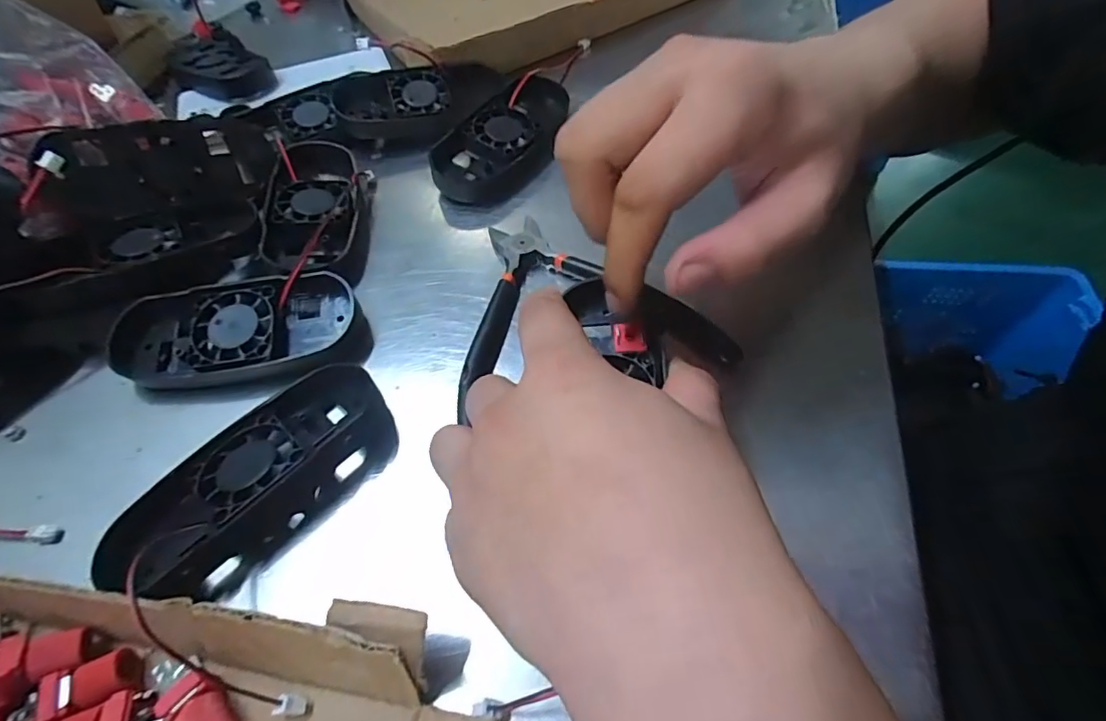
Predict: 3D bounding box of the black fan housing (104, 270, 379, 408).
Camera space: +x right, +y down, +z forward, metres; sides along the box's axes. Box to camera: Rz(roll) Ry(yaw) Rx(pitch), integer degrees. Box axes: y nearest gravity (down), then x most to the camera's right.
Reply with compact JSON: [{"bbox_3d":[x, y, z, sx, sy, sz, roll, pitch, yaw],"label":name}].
[{"bbox_3d":[-0.154,-0.011,0.260,0.117,0.026,0.054,-13,55,-5],"label":"black fan housing"}]

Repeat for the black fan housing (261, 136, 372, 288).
[{"bbox_3d":[-0.138,-0.093,0.313,0.054,0.023,0.113,-12,55,-4],"label":"black fan housing"}]

